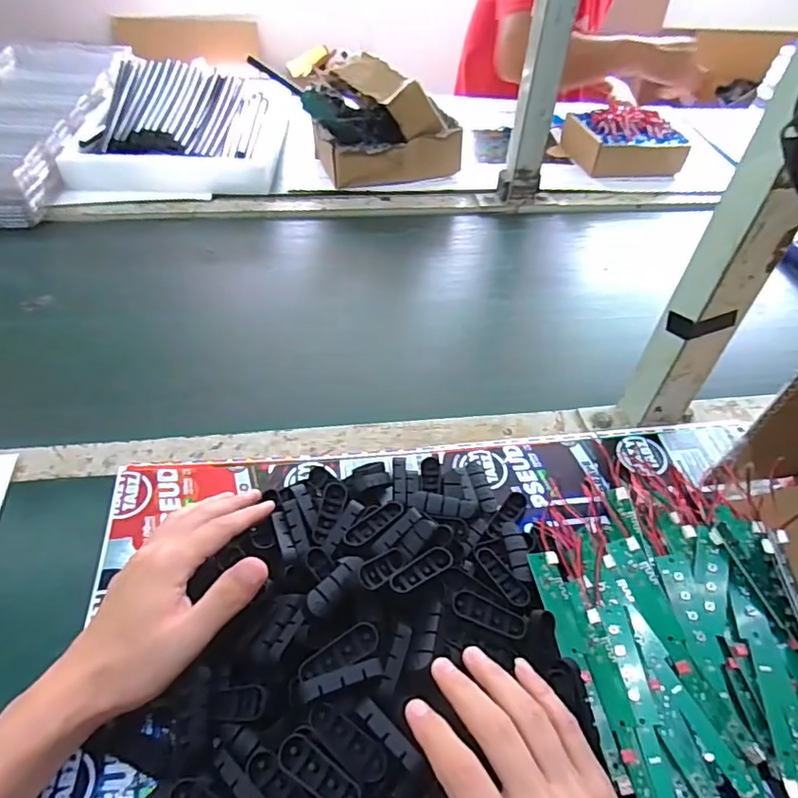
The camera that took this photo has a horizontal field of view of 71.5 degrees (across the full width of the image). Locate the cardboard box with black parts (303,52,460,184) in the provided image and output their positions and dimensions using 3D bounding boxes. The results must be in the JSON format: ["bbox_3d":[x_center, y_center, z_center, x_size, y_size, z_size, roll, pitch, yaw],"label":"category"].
[{"bbox_3d":[-0.031,-0.433,0.855,0.219,0.117,0.194,-10,48,-14],"label":"cardboard box with black parts"}]

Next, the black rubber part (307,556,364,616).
[{"bbox_3d":[-0.040,0.116,0.342,0.016,0.016,0.043,33,52,24],"label":"black rubber part"}]

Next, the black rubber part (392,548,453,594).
[{"bbox_3d":[0.015,0.111,0.365,0.046,0.007,0.017,-25,53,-25],"label":"black rubber part"}]

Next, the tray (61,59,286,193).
[{"bbox_3d":[-0.342,-0.444,0.917,0.293,0.088,0.381,-1,46,-6],"label":"tray"}]

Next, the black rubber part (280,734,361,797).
[{"bbox_3d":[-0.040,0.193,0.284,0.048,0.010,0.016,28,50,21],"label":"black rubber part"}]

